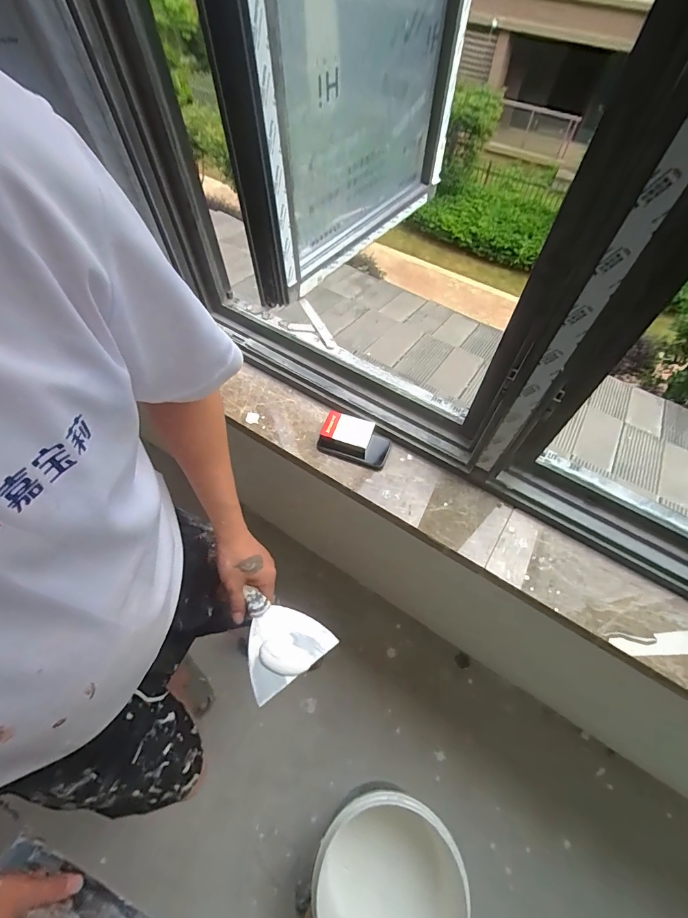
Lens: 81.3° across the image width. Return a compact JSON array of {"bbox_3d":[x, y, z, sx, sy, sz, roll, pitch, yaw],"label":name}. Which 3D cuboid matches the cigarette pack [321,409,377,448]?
[{"bbox_3d":[0.006,-0.051,0.746,0.087,0.025,0.060,18,62,9],"label":"cigarette pack"}]

